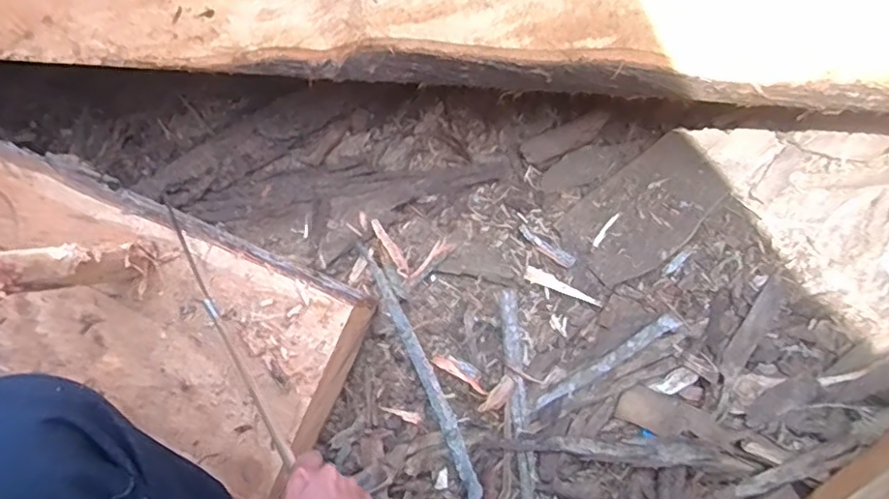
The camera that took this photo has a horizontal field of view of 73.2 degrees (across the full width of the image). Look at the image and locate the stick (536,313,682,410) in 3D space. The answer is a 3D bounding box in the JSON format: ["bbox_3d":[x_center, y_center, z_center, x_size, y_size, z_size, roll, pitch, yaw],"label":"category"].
[{"bbox_3d":[0.230,0.162,0.856,0.228,0.021,0.023,-35,71,6],"label":"stick"}]

